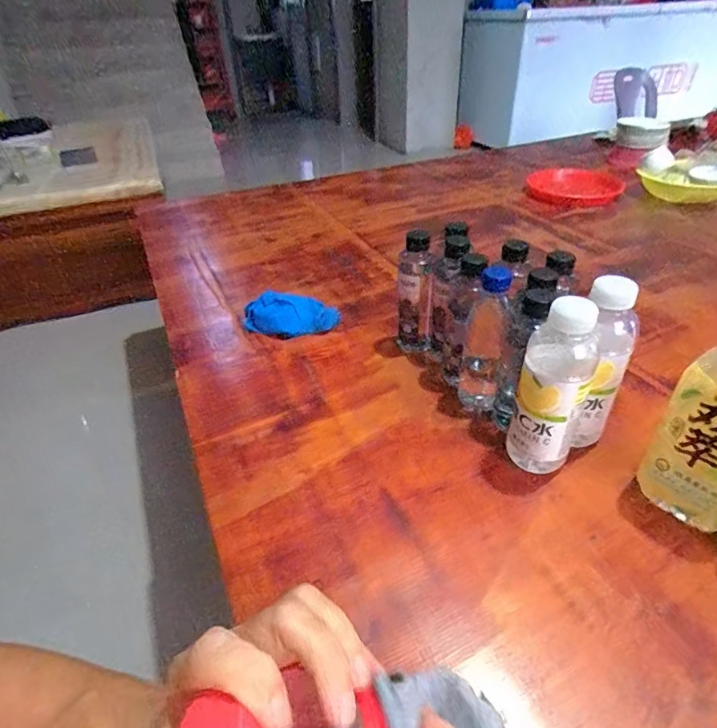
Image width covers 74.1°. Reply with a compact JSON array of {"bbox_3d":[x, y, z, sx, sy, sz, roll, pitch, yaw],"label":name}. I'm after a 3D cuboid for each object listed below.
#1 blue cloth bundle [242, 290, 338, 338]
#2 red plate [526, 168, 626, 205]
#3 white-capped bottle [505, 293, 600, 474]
[{"bbox_3d":[-0.116,-0.081,0.807,0.167,0.046,0.093,0,36,6],"label":"blue cloth bundle"},{"bbox_3d":[0.608,-0.508,1.342,0.246,0.034,0.251,12,39,18],"label":"red plate"},{"bbox_3d":[0.194,0.032,0.482,0.064,0.198,0.050,14,40,23],"label":"white-capped bottle"}]

